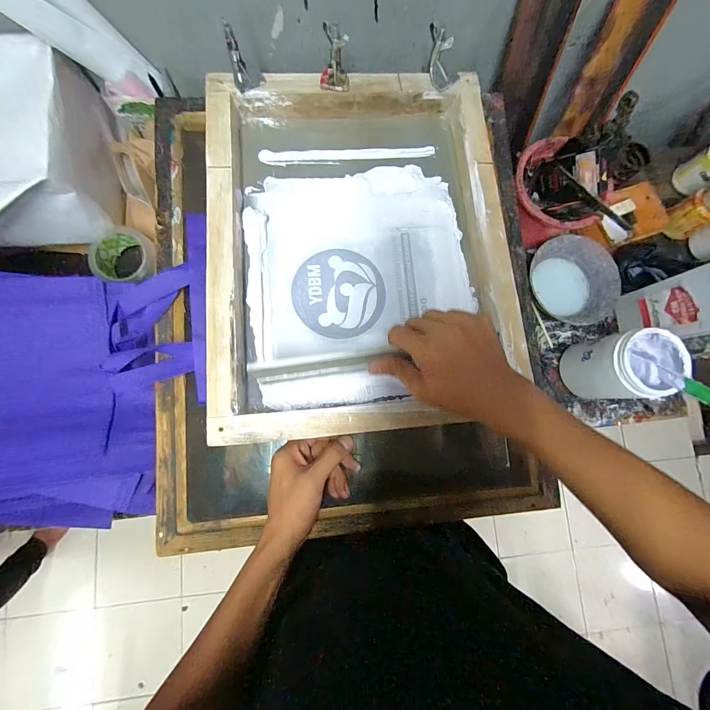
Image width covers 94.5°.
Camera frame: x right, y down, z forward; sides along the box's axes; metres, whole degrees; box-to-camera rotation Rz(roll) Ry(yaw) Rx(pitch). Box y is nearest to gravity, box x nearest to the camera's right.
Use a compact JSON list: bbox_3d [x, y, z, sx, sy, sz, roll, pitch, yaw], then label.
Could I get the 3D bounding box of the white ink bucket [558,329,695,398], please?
[{"bbox_3d":[0.430,0.020,0.531,0.109,0.142,0.103,0,82,-3],"label":"white ink bucket"}]

